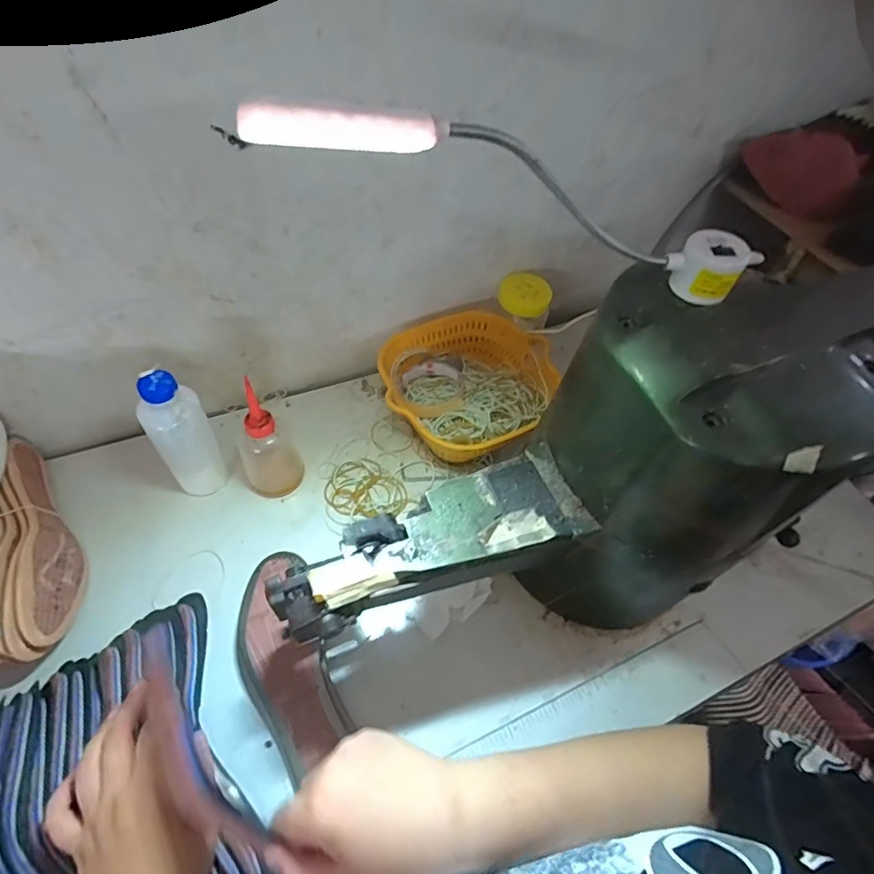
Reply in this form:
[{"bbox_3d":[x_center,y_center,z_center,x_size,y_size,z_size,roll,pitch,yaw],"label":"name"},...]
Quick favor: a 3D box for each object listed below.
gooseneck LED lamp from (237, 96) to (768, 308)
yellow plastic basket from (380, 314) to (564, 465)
[{"bbox_3d":[0.062,-0.129,0.265,0.306,0.042,0.044,5,51,-30],"label":"gooseneck LED lamp"},{"bbox_3d":[0.034,-0.063,0.654,0.213,0.086,0.197,2,54,-3],"label":"yellow plastic basket"}]

